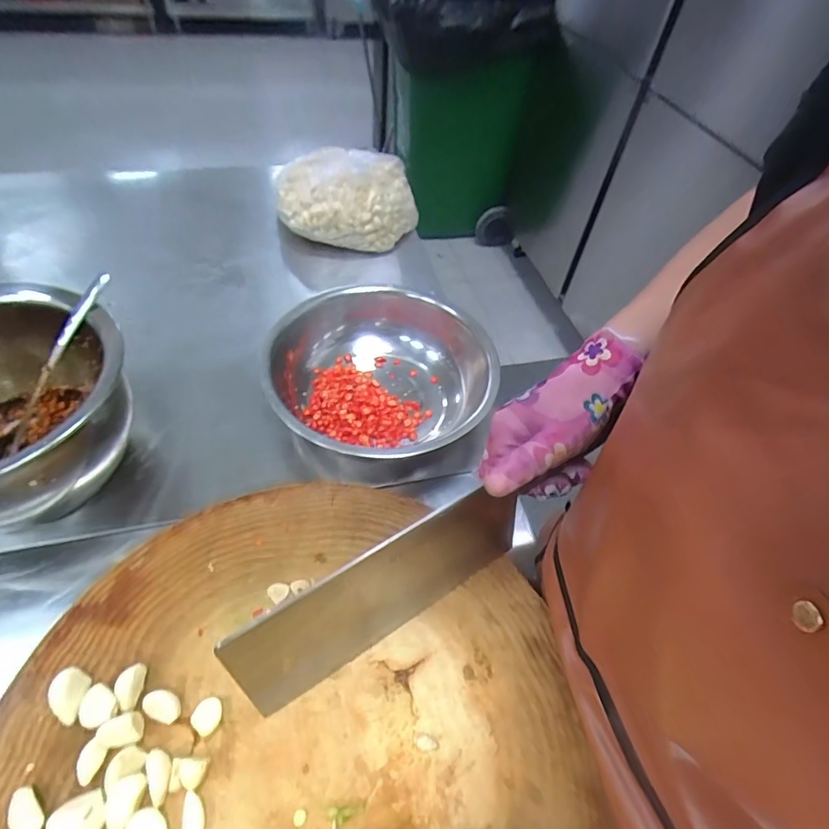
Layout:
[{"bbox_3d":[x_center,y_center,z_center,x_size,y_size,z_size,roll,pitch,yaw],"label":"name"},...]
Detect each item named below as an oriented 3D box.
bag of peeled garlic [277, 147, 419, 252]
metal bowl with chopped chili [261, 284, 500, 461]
[{"bbox_3d":[-0.112,-0.374,0.837,0.239,0.106,0.165,-4,52,-9],"label":"bag of peeled garlic"},{"bbox_3d":[-0.048,-0.051,0.601,0.254,0.083,0.284,-8,53,-12],"label":"metal bowl with chopped chili"}]

